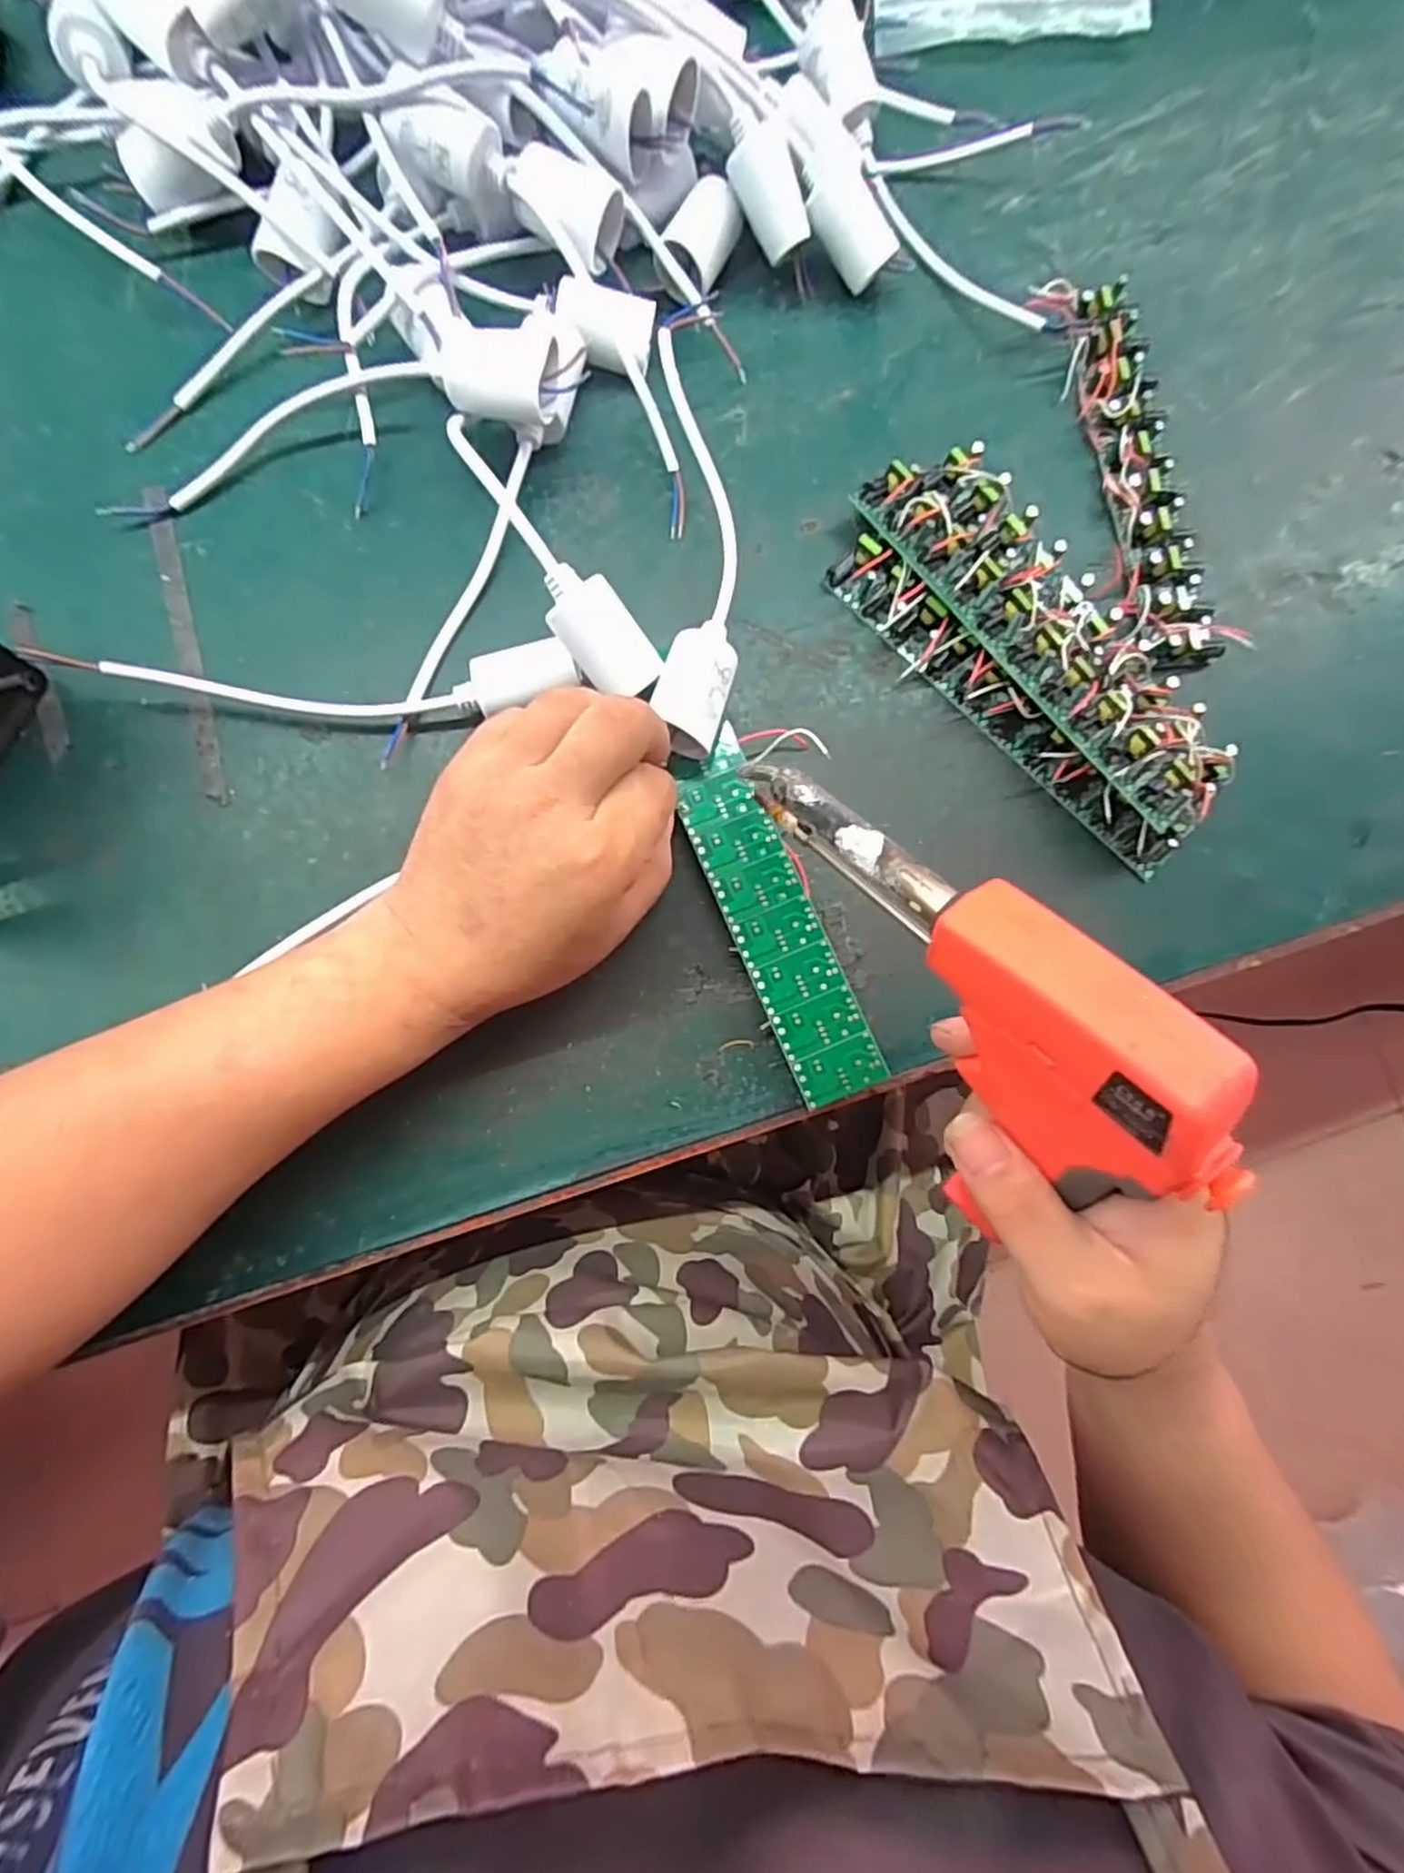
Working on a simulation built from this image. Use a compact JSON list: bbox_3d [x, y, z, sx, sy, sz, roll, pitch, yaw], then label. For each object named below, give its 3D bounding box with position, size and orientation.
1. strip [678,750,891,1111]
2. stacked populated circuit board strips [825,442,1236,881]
[{"bbox_3d":[0.031,-0.003,0.310,0.034,0.019,0.148,-22,85,-8],"label":"strip"},{"bbox_3d":[0.160,-0.134,0.333,0.095,0.032,0.210,-43,88,-9],"label":"stacked populated circuit board strips"}]

